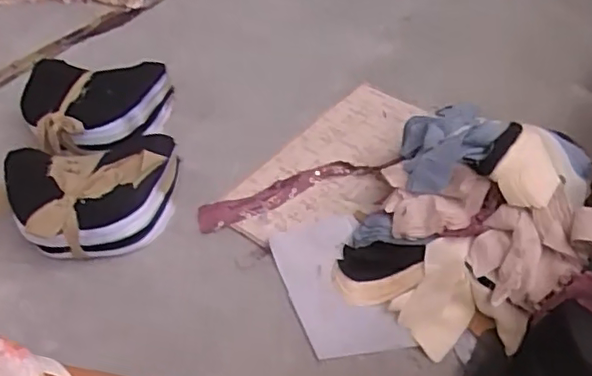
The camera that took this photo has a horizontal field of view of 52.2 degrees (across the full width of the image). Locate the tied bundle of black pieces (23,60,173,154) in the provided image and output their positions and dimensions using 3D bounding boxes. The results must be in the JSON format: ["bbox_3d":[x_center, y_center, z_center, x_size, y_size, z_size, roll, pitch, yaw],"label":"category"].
[{"bbox_3d":[-0.439,-0.165,1.256,0.292,0.110,0.247,8,47,10],"label":"tied bundle of black pieces"}]

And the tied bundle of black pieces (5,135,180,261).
[{"bbox_3d":[-0.359,0.017,1.088,0.295,0.123,0.198,-10,46,-7],"label":"tied bundle of black pieces"}]

